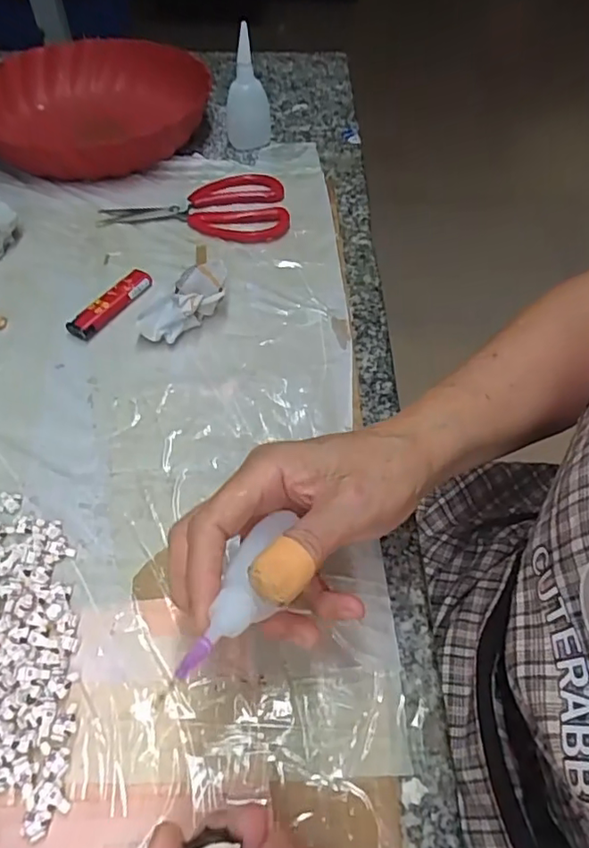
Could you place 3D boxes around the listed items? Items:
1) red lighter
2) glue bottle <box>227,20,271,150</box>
[{"bbox_3d":[-0.138,-0.090,0.428,0.021,0.013,0.075,27,58,18],"label":"red lighter"},{"bbox_3d":[-0.046,-0.328,0.559,0.044,0.095,0.037,-2,54,-2],"label":"glue bottle"}]

